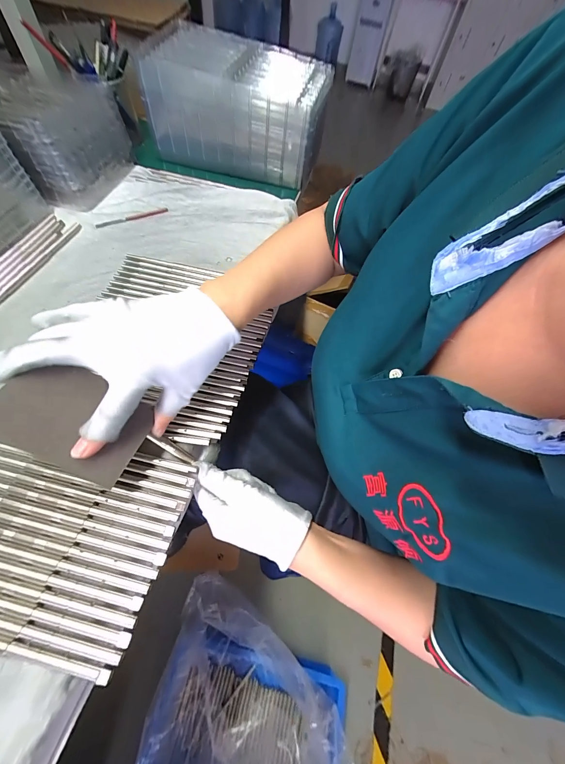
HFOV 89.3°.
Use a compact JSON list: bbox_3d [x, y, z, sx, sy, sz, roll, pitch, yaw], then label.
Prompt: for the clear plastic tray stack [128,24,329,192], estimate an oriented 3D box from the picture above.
[{"bbox_3d":[-0.070,-0.501,0.527,0.310,0.134,0.200,17,60,5],"label":"clear plastic tray stack"}]

